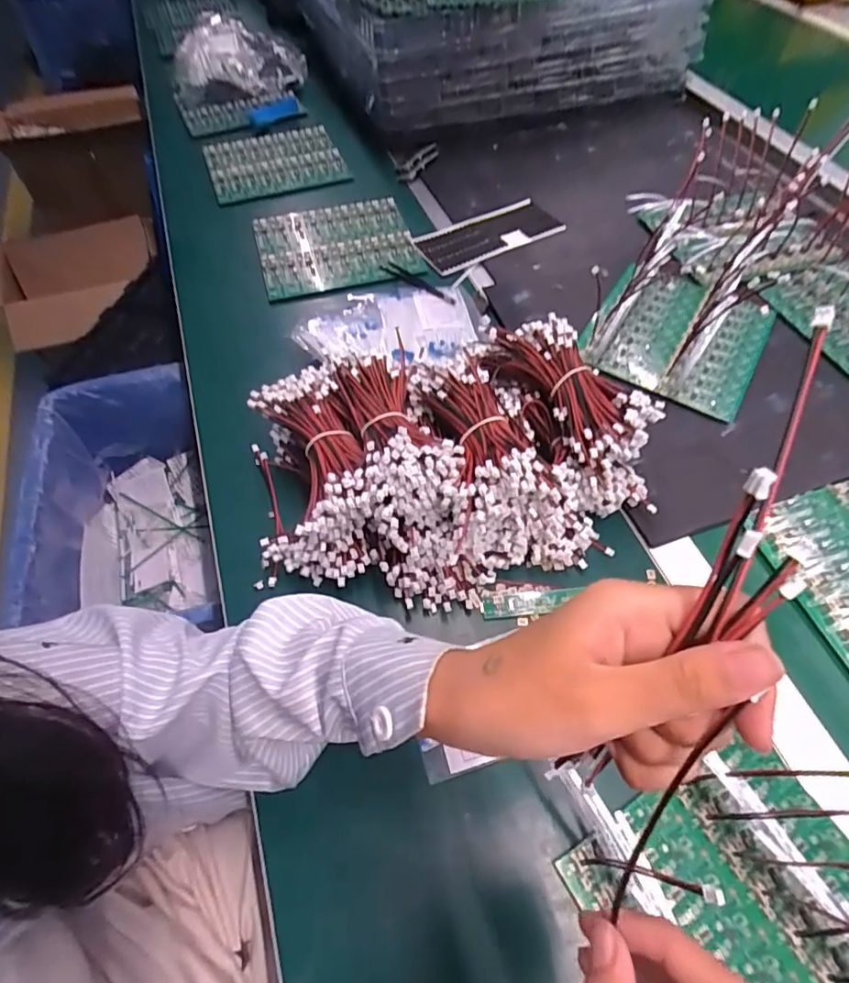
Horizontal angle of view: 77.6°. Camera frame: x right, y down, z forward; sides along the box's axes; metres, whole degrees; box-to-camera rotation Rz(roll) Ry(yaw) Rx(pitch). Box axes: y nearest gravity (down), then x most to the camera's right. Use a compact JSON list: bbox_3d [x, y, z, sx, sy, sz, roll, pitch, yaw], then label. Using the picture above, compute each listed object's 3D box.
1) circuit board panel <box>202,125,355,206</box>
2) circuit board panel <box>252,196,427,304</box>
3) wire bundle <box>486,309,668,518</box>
[{"bbox_3d":[-0.237,-0.519,0.839,0.209,0.013,0.196,-17,64,-5],"label":"circuit board panel"},{"bbox_3d":[-0.118,-0.328,0.708,0.201,0.014,0.176,-14,65,-6],"label":"circuit board panel"},{"bbox_3d":[0.139,-0.076,0.483,0.089,0.087,0.194,-34,57,5],"label":"wire bundle"}]

